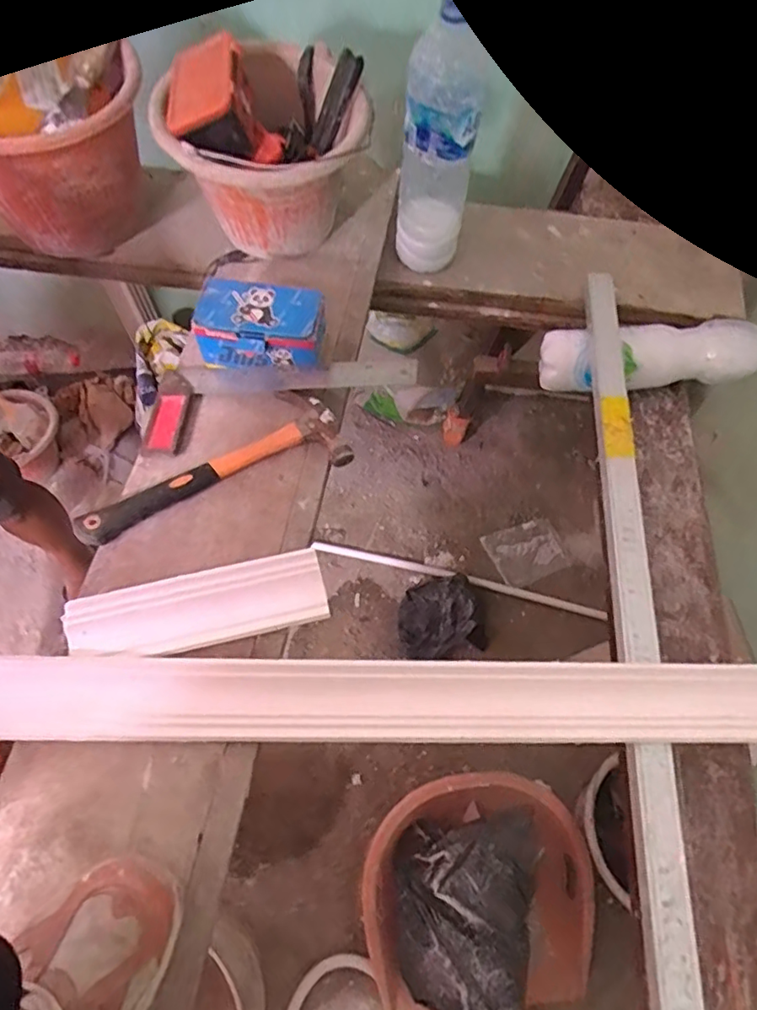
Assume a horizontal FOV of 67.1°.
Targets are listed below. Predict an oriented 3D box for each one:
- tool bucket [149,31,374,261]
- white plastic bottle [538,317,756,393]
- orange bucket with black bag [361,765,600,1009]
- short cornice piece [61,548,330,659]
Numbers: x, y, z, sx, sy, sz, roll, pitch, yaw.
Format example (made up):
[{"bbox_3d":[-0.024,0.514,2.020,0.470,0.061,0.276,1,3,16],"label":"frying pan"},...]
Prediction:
[{"bbox_3d":[-0.139,-0.443,0.725,0.243,0.180,0.232,-4,63,-3],"label":"tool bucket"},{"bbox_3d":[0.400,-0.207,0.808,0.330,0.086,0.095,1,63,-1],"label":"white plastic bottle"},{"bbox_3d":[0.189,0.710,1.047,0.423,0.168,0.390,1,63,-1],"label":"orange bucket with black bag"},{"bbox_3d":[-0.171,0.100,0.544,0.237,0.020,0.067,-13,64,-8],"label":"short cornice piece"}]

